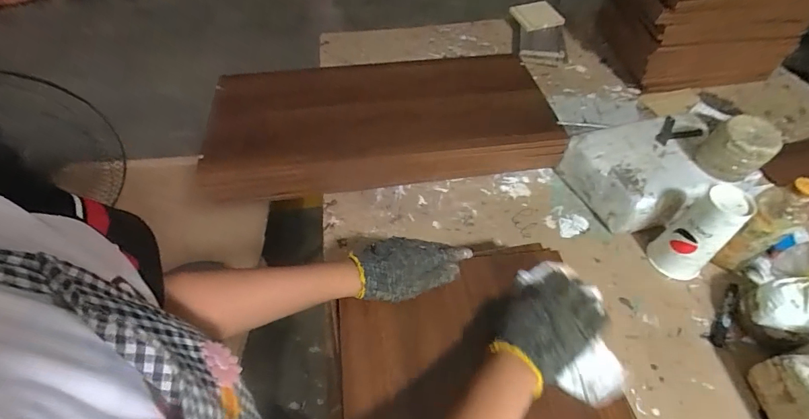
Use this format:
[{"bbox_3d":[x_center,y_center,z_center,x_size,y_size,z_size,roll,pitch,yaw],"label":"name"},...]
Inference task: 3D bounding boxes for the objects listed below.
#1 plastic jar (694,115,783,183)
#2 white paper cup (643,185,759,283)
[{"bbox_3d":[0.557,-0.102,0.662,0.072,0.081,0.090,-36,60,-23],"label":"plastic jar"},{"bbox_3d":[0.467,0.041,0.628,0.072,0.165,0.075,0,53,1],"label":"white paper cup"}]

